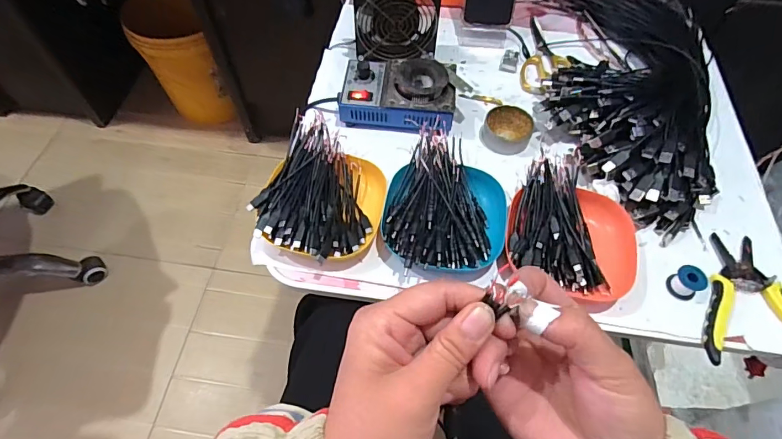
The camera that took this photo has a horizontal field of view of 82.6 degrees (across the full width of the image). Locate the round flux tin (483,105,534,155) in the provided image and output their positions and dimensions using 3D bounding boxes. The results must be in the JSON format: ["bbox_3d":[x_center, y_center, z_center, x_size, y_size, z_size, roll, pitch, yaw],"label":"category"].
[{"bbox_3d":[0.157,-0.120,0.596,0.064,0.022,0.067,0,60,0],"label":"round flux tin"}]

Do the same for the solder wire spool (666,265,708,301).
[{"bbox_3d":[0.320,0.068,0.480,0.030,0.025,0.029,0,60,0],"label":"solder wire spool"}]

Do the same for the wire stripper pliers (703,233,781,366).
[{"bbox_3d":[0.386,0.084,0.478,0.118,0.016,0.153,6,60,3],"label":"wire stripper pliers"}]

